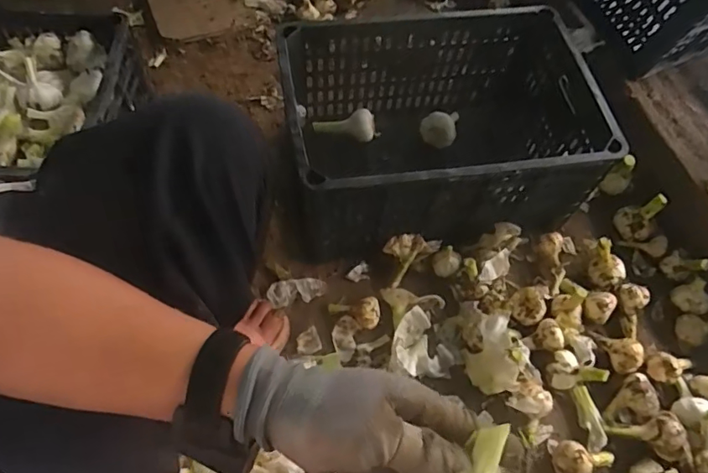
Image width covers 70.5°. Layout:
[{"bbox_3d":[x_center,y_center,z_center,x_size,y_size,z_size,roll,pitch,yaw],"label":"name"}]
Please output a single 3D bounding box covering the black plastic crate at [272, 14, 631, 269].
[{"bbox_3d":[0.130,-0.159,0.839,0.453,0.300,0.314,-6,66,-7],"label":"black plastic crate"}]

